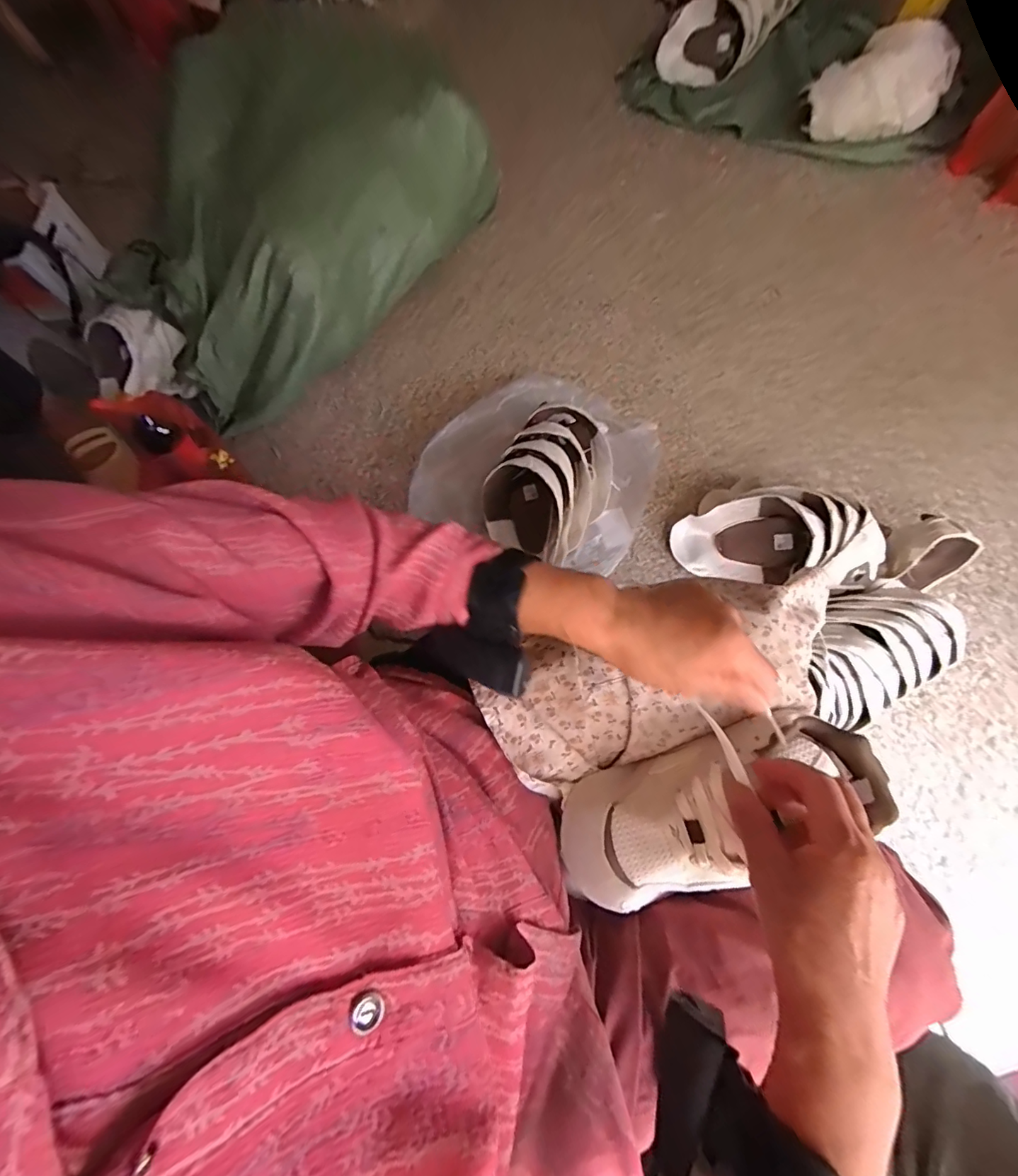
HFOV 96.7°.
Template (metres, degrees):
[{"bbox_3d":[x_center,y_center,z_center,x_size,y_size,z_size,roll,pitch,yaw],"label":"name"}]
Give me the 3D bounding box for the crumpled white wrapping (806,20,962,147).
[{"bbox_3d":[0.890,-1.174,1.072,0.352,0.130,0.214,-37,75,-8],"label":"crumpled white wrapping"}]

